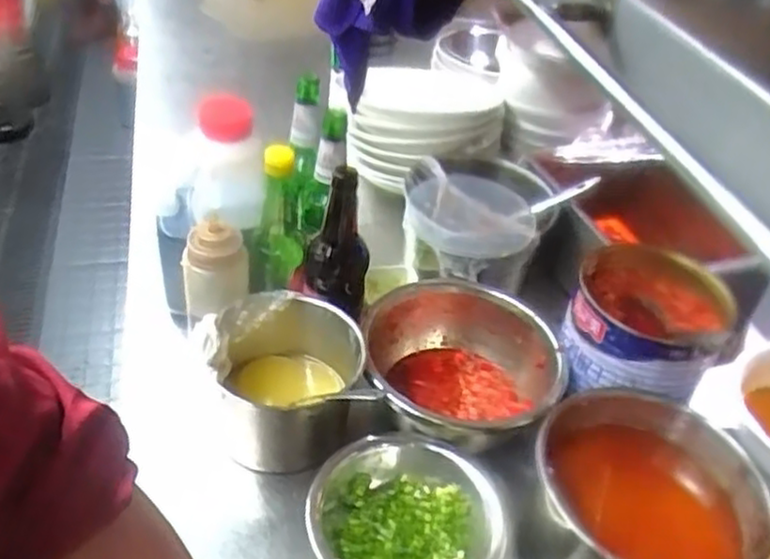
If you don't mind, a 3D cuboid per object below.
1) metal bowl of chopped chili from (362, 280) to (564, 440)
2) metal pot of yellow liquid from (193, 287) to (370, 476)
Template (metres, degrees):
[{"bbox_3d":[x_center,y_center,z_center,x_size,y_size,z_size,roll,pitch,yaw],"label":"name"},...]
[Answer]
[{"bbox_3d":[0.077,0.108,0.769,0.198,0.118,0.188,5,39,-4],"label":"metal bowl of chopped chili"},{"bbox_3d":[-0.102,0.102,0.742,0.145,0.119,0.132,5,39,-4],"label":"metal pot of yellow liquid"}]

